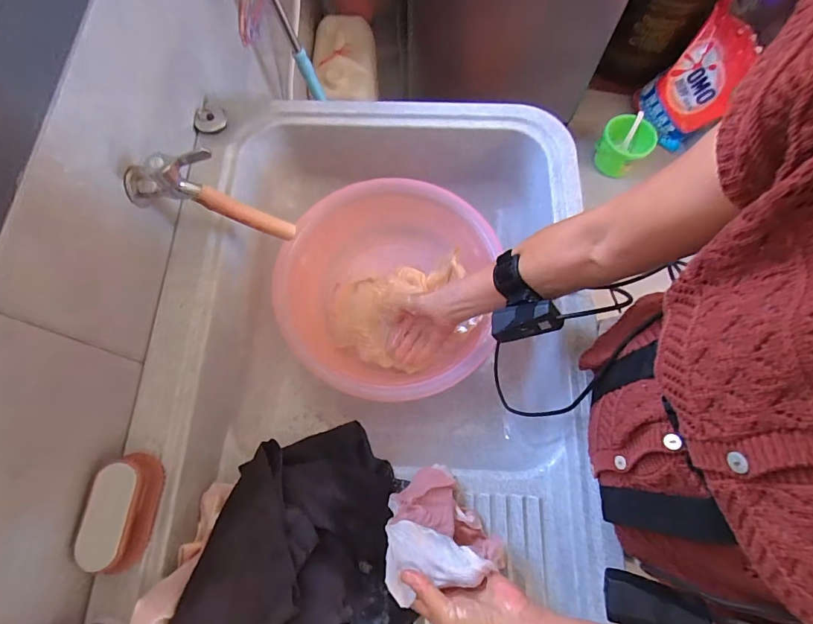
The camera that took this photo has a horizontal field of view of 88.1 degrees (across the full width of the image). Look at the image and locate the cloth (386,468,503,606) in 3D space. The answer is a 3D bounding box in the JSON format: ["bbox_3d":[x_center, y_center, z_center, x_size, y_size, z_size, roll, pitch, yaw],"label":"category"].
[{"bbox_3d":[0.031,0.236,0.453,0.119,0.102,0.113,-21,73,-7],"label":"cloth"}]

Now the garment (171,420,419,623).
[{"bbox_3d":[-0.116,0.275,0.452,0.211,0.137,0.278,-3,72,-1],"label":"garment"}]

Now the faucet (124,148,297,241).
[{"bbox_3d":[-0.226,-0.138,0.521,0.196,0.097,0.039,18,67,-37],"label":"faucet"}]

